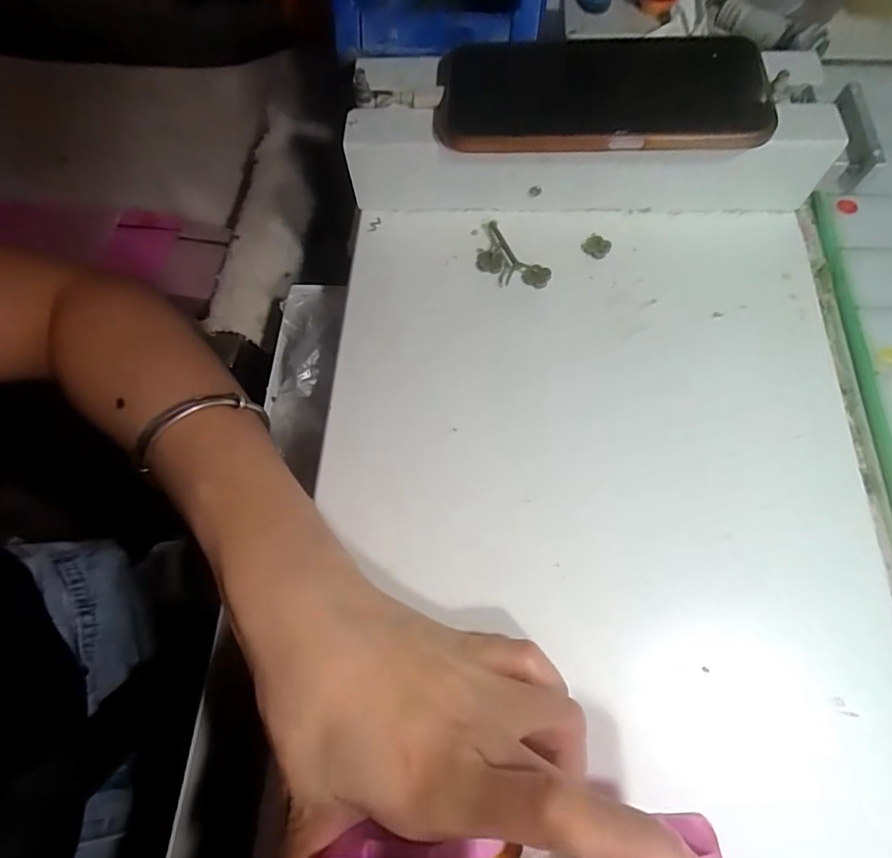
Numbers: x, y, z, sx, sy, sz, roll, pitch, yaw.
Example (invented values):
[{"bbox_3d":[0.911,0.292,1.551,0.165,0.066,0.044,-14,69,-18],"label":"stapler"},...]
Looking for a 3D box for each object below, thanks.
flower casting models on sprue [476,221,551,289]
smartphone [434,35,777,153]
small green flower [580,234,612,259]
[{"bbox_3d":[0.034,-0.092,0.290,0.025,0.009,0.046,-42,72,-15],"label":"flower casting models on sprue"},{"bbox_3d":[0.077,-0.171,0.270,0.161,0.018,0.074,1,68,4],"label":"smartphone"},{"bbox_3d":[0.085,-0.103,0.294,0.014,0.005,0.013,-1,67,1],"label":"small green flower"}]

